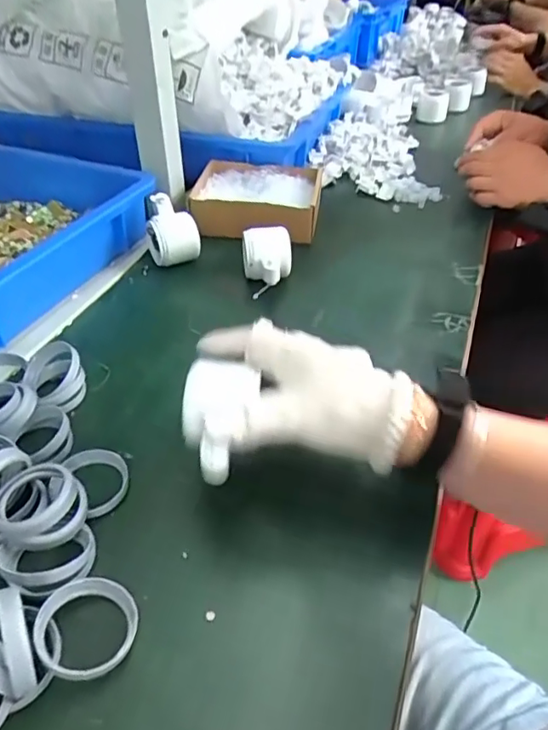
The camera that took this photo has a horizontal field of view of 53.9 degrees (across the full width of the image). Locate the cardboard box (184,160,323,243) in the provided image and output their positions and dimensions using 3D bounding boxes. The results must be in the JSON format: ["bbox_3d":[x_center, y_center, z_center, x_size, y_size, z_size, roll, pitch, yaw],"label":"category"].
[{"bbox_3d":[-0.023,-0.234,0.762,0.176,0.050,0.145,8,41,8],"label":"cardboard box"}]

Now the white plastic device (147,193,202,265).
[{"bbox_3d":[-0.124,-0.161,0.673,0.056,0.086,0.061,0,41,0],"label":"white plastic device"}]

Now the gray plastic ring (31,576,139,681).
[{"bbox_3d":[-0.116,0.162,0.334,0.061,0.013,0.059,1,42,-1],"label":"gray plastic ring"}]

